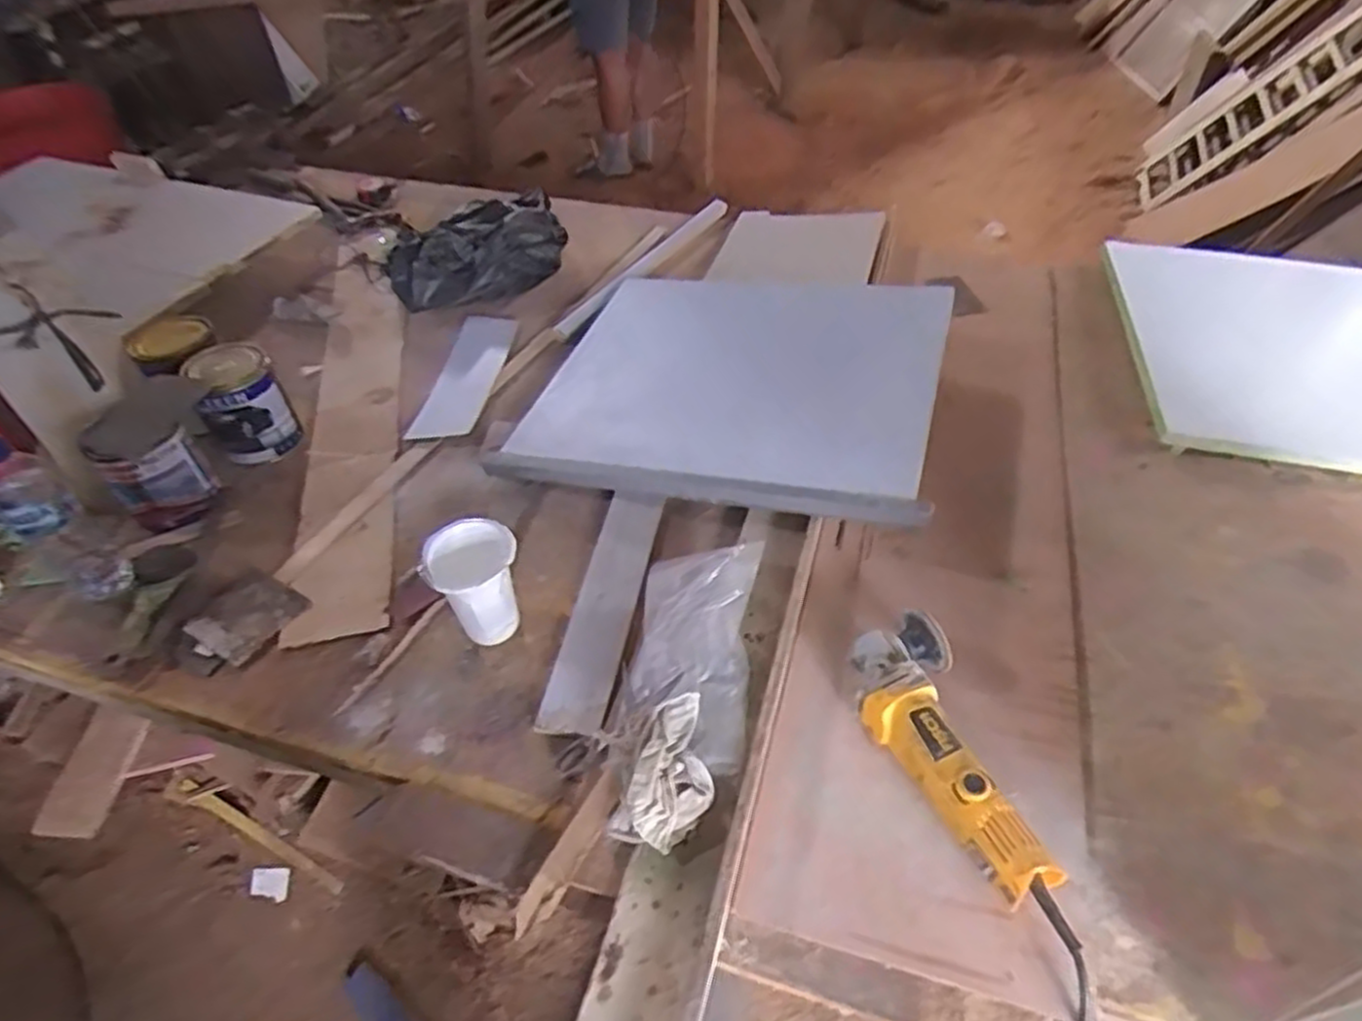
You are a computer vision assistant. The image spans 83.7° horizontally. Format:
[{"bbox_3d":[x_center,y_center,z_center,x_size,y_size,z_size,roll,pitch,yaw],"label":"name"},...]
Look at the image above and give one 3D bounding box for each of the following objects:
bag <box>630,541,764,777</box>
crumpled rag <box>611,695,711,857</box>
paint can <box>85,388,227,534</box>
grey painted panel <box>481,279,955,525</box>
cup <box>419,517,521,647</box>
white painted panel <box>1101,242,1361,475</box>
[{"bbox_3d":[0.013,0.143,0.802,0.124,0.045,0.267,6,48,5],"label":"bag"},{"bbox_3d":[-0.013,0.237,0.685,0.084,0.081,0.116,21,51,18],"label":"crumpled rag"},{"bbox_3d":[-0.653,-0.064,0.956,0.111,0.142,0.137,-24,52,-20],"label":"paint can"},{"bbox_3d":[0.080,-0.201,1.084,0.545,0.059,0.497,7,51,18],"label":"grey painted panel"},{"bbox_3d":[-0.214,0.081,0.805,0.090,0.120,0.085,0,48,0],"label":"cup"},{"bbox_3d":[0.945,-0.261,1.187,0.460,0.027,0.587,9,47,11],"label":"white painted panel"}]

